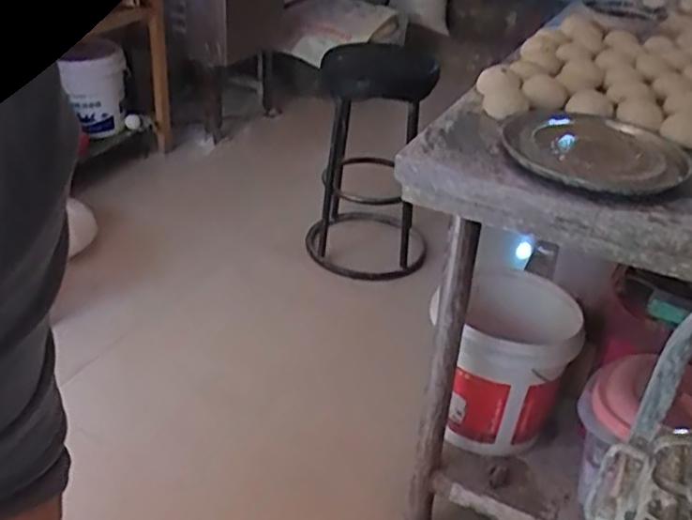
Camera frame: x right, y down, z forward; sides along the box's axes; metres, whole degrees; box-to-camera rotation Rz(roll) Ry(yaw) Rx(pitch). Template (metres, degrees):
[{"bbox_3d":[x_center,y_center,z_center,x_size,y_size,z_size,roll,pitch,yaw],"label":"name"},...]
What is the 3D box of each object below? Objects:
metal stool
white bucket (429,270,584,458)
[{"bbox_3d":[0.073,-0.246,1.946,0.341,0.655,0.364,4,33,0],"label":"metal stool"},{"bbox_3d":[0.271,0.193,1.302,0.241,0.273,0.236,3,33,-2],"label":"white bucket"}]

